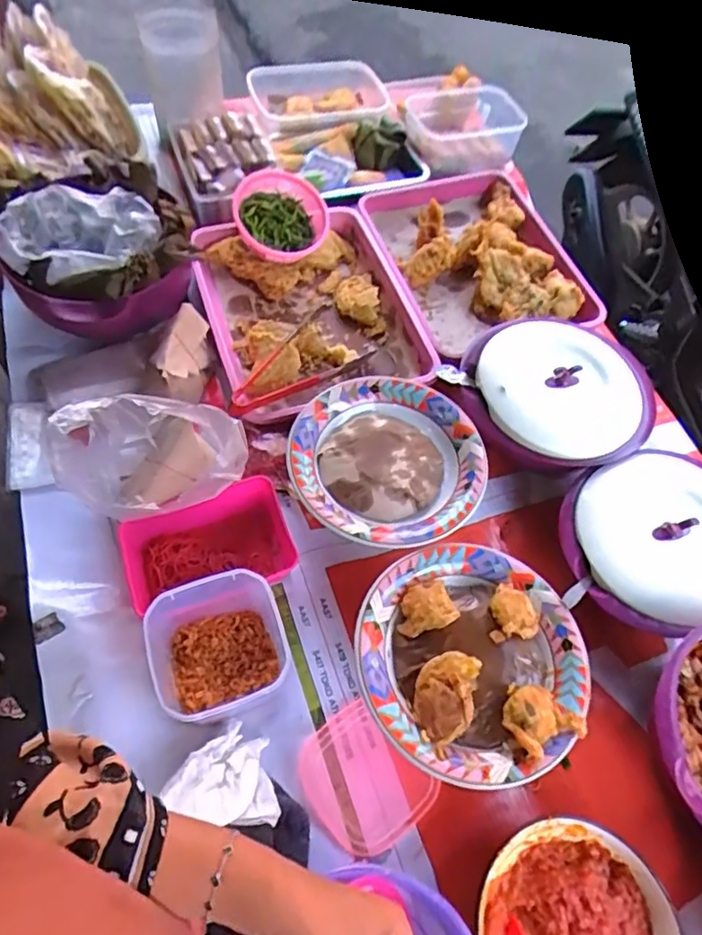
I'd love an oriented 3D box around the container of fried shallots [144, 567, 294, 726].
[{"bbox_3d":[-0.119,0.174,0.549,0.122,0.095,0.115,-15,61,-13],"label":"container of fried shallots"}]

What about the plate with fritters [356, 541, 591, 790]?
[{"bbox_3d":[0.117,0.175,0.552,0.210,0.033,0.217,2,59,-3],"label":"plate with fritters"}]

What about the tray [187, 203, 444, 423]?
[{"bbox_3d":[-0.057,-0.212,0.819,0.283,0.062,0.344,-11,60,-11],"label":"tray"}]

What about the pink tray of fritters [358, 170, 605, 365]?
[{"bbox_3d":[0.186,-0.314,0.886,0.260,0.068,0.343,-14,61,-13],"label":"pink tray of fritters"}]

